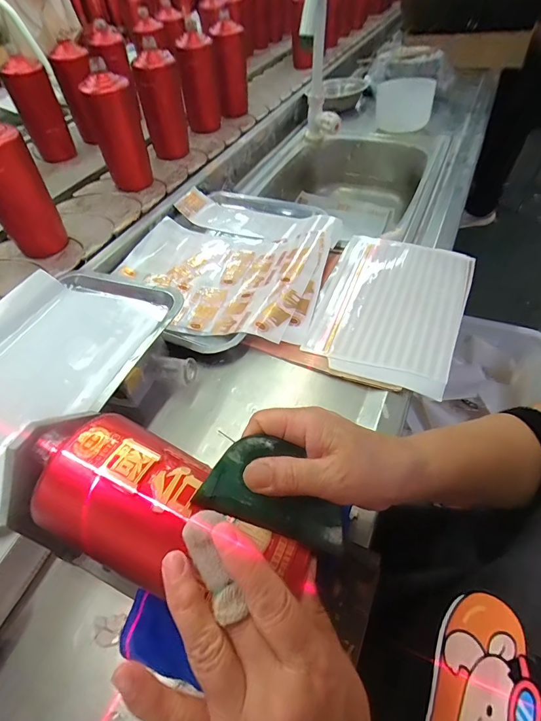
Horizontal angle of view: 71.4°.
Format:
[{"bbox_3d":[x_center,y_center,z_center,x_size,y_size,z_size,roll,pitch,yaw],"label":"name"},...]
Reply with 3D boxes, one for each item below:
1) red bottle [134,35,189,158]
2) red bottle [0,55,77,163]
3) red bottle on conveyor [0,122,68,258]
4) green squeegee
[{"bbox_3d":[-0.213,-0.507,0.752,0.080,0.173,0.062,-14,50,-9],"label":"red bottle"},{"bbox_3d":[-0.473,-0.506,0.772,0.064,0.172,0.064,13,51,14],"label":"red bottle"},{"bbox_3d":[-0.366,-0.242,0.543,0.062,0.180,0.063,5,50,7],"label":"red bottle on conveyor"},{"bbox_3d":[0.007,0.082,0.243,0.094,0.004,0.055,24,56,-6],"label":"green squeegee"}]

